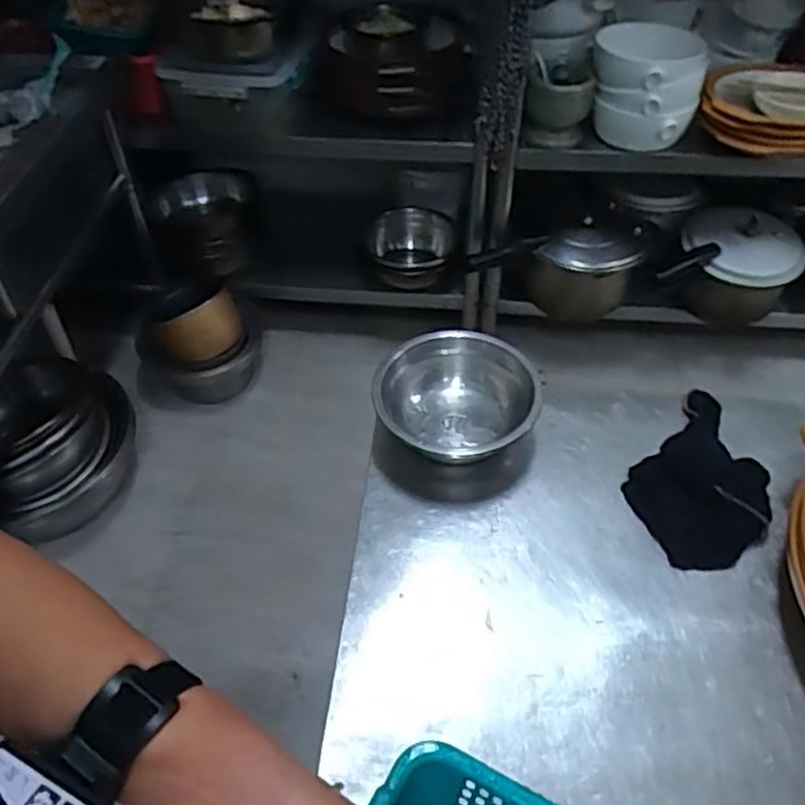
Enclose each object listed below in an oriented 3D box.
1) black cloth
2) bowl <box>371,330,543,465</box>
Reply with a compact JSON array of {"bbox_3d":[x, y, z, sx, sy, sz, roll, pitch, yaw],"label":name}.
[{"bbox_3d":[0.314,0.070,0.724,0.135,0.049,0.202,33,58,25],"label":"black cloth"},{"bbox_3d":[0.060,-0.009,0.773,0.164,0.068,0.142,8,51,7],"label":"bowl"}]

